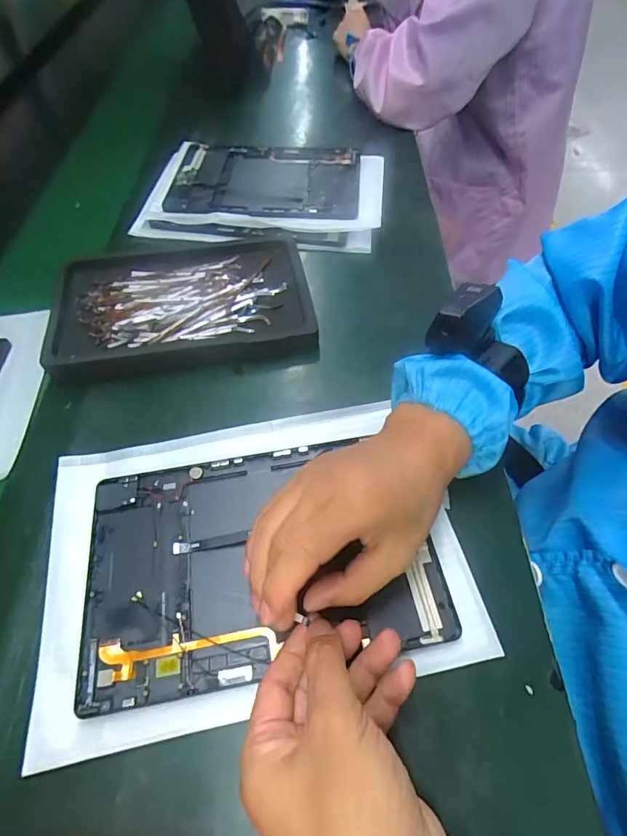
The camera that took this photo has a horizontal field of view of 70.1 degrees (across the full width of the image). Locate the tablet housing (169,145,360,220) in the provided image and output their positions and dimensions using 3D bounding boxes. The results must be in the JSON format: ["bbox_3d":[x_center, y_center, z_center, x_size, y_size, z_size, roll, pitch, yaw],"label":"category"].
[{"bbox_3d":[-0.060,-0.306,0.569,0.233,0.014,0.157,1,56,2],"label":"tablet housing"}]

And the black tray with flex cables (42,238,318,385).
[{"bbox_3d":[-0.128,-0.117,0.446,0.242,0.024,0.172,-10,56,-5],"label":"black tray with flex cables"}]

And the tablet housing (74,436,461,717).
[{"bbox_3d":[-0.037,0.094,0.313,0.234,0.007,0.153,-9,56,-5],"label":"tablet housing"}]

